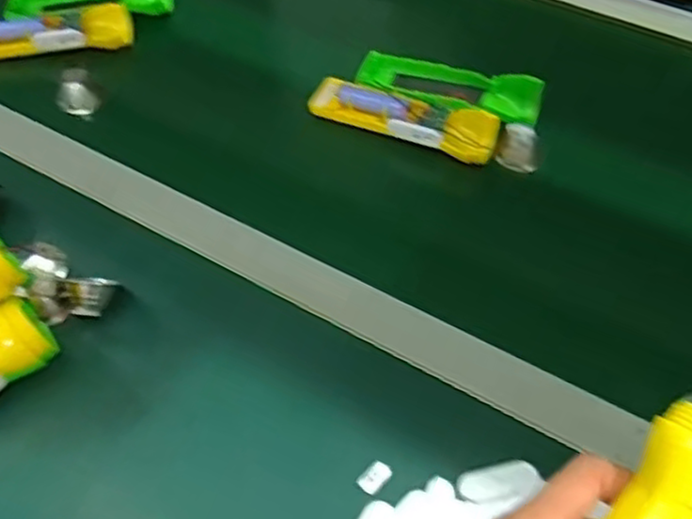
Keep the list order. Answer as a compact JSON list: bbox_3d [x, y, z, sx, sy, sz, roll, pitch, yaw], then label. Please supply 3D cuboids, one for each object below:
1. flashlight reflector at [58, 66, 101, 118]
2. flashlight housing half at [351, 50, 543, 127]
[{"bbox_3d":[-0.256,-0.158,0.654,0.036,0.046,0.020,-33,37,-22],"label":"flashlight reflector"},{"bbox_3d":[0.091,-0.153,0.622,0.166,0.024,0.062,14,57,10],"label":"flashlight housing half"}]

